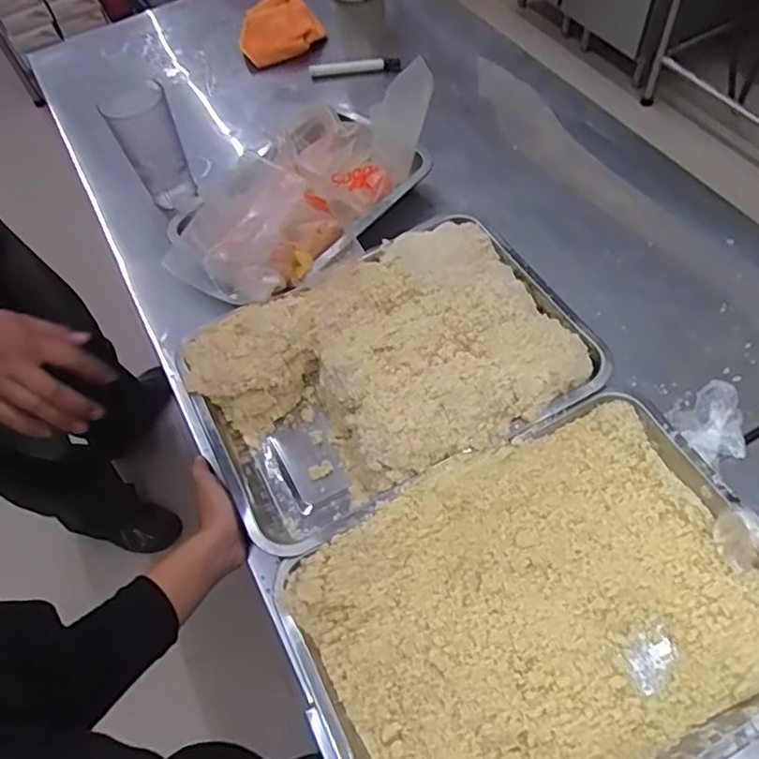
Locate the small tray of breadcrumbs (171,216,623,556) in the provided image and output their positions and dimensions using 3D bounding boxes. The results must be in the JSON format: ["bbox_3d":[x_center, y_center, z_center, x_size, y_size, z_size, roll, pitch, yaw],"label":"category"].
[{"bbox_3d":[0.007,-0.016,0.634,0.374,0.074,0.265,-27,59,-10],"label":"small tray of breadcrumbs"}]

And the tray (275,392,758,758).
[{"bbox_3d":[0.132,0.190,0.504,0.374,0.042,0.272,-26,59,-10],"label":"tray"}]

